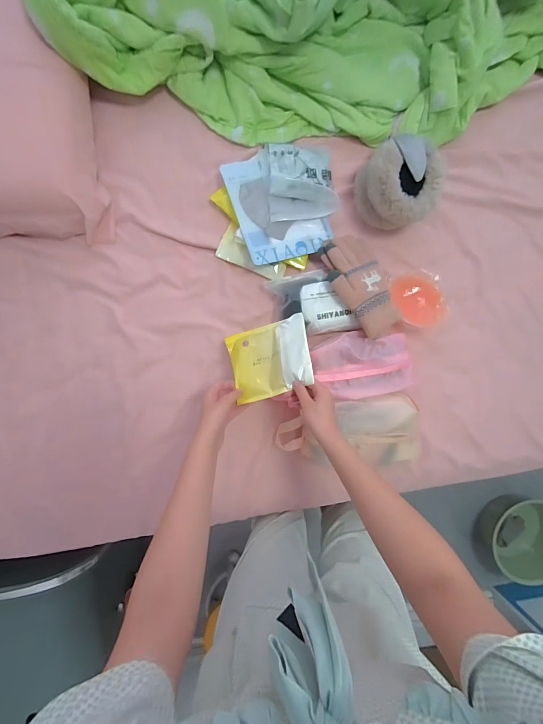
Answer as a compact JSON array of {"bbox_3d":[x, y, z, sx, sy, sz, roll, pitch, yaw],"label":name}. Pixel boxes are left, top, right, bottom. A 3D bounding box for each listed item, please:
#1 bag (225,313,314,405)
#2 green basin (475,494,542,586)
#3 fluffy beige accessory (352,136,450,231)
[{"bbox_3d":[0.000,-0.008,0.574,0.140,0.016,0.131,-18,68,9],"label":"bag"},{"bbox_3d":[0.938,0.655,1.217,0.300,0.099,0.307,0,93,-4],"label":"green basin"},{"bbox_3d":[0.230,-0.320,0.595,0.133,0.104,0.117,45,89,-5],"label":"fluffy beige accessory"}]

